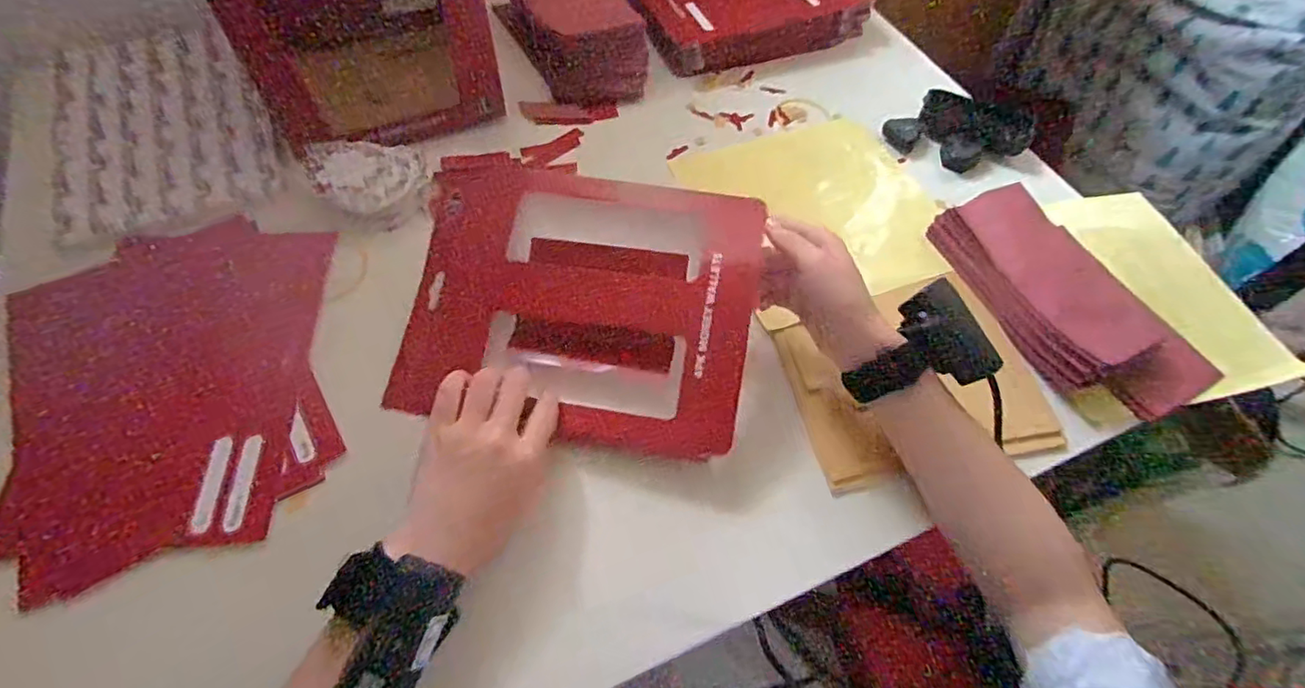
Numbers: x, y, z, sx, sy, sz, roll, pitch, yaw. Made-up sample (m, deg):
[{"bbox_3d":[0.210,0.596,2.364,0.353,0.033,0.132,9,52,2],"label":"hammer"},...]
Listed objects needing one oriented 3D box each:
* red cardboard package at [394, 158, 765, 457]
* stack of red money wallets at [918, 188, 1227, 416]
[{"bbox_3d":[-0.057,-0.033,0.432,0.264,0.026,0.206,7,76,11],"label":"red cardboard package"},{"bbox_3d":[0.361,-0.043,0.495,0.141,0.044,0.229,-23,61,-17],"label":"stack of red money wallets"}]

